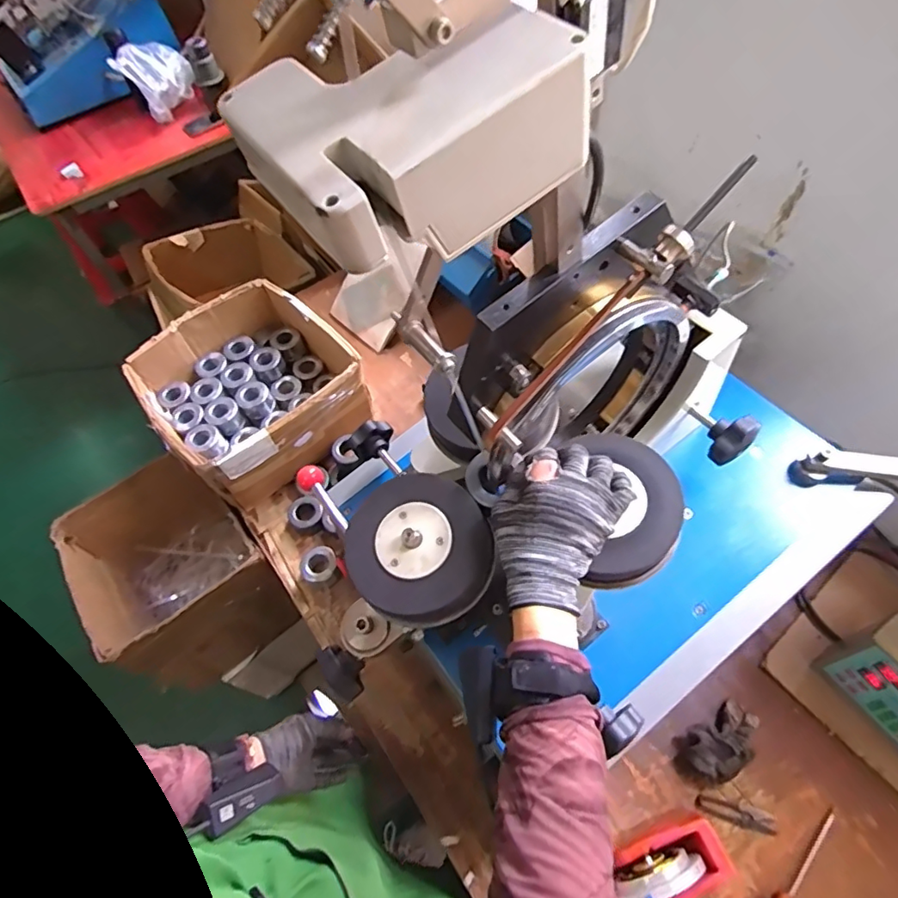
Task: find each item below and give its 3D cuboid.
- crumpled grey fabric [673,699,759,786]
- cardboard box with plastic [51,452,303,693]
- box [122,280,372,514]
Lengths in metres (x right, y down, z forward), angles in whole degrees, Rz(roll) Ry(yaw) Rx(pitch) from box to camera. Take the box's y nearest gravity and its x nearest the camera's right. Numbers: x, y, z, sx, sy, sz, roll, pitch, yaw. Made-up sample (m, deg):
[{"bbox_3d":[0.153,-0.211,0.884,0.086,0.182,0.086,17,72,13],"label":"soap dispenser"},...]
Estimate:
[{"bbox_3d":[0.365,0.398,0.728,0.119,0.056,0.073,-27,60,-12],"label":"crumpled grey fabric"},{"bbox_3d":[-0.526,0.232,1.064,0.284,0.262,0.300,-41,64,-19],"label":"cardboard box with plastic"},{"bbox_3d":[-0.362,-0.109,1.026,0.340,0.170,0.339,-36,62,-17],"label":"box"}]

